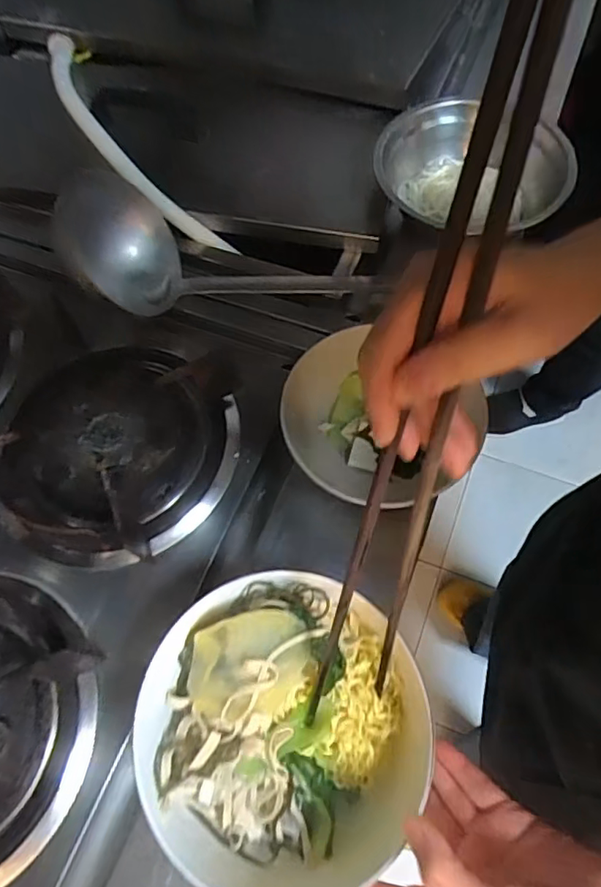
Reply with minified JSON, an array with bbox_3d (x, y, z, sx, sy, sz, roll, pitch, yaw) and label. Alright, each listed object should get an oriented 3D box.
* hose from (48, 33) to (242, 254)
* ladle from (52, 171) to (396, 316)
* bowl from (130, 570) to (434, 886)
[{"bbox_3d":[-0.204,-0.339,0.616,0.348,0.021,0.085,51,41,10],"label":"hose"},{"bbox_3d":[-0.078,-0.168,0.517,0.304,0.085,0.114,13,66,9],"label":"ladle"},{"bbox_3d":[-0.011,0.173,0.345,0.176,0.059,0.168,-1,64,2],"label":"bowl"}]

